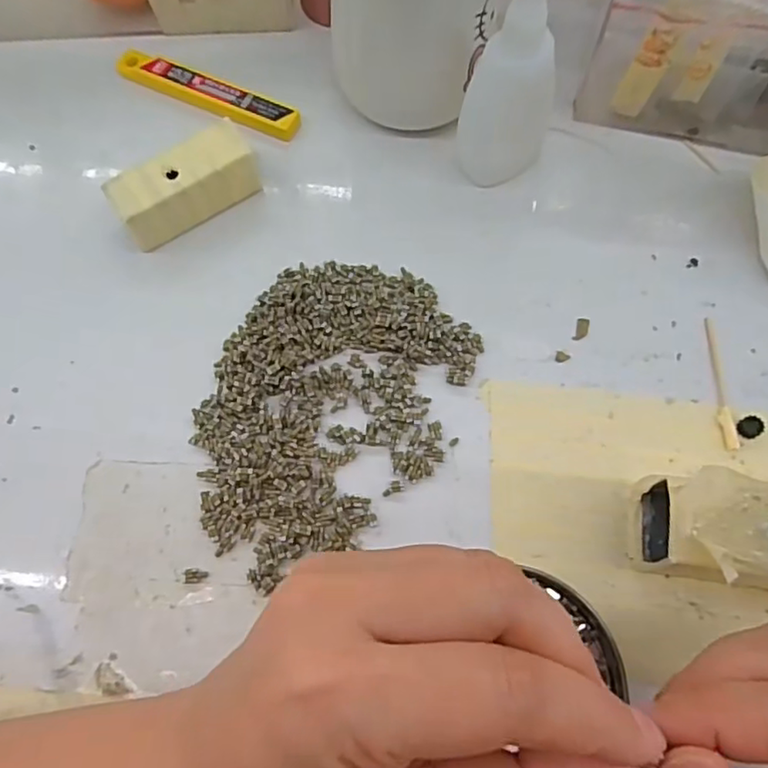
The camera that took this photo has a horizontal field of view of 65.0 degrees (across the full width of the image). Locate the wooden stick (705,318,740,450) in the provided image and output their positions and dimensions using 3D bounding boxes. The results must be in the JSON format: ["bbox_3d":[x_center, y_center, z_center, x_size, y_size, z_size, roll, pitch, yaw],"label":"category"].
[{"bbox_3d":[0.141,-0.001,0.254,0.006,0.004,0.059,-1,70,1],"label":"wooden stick"}]

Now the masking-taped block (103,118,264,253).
[{"bbox_3d":[-0.091,-0.090,0.279,0.064,0.029,0.030,-37,73,-12],"label":"masking-taped block"}]

